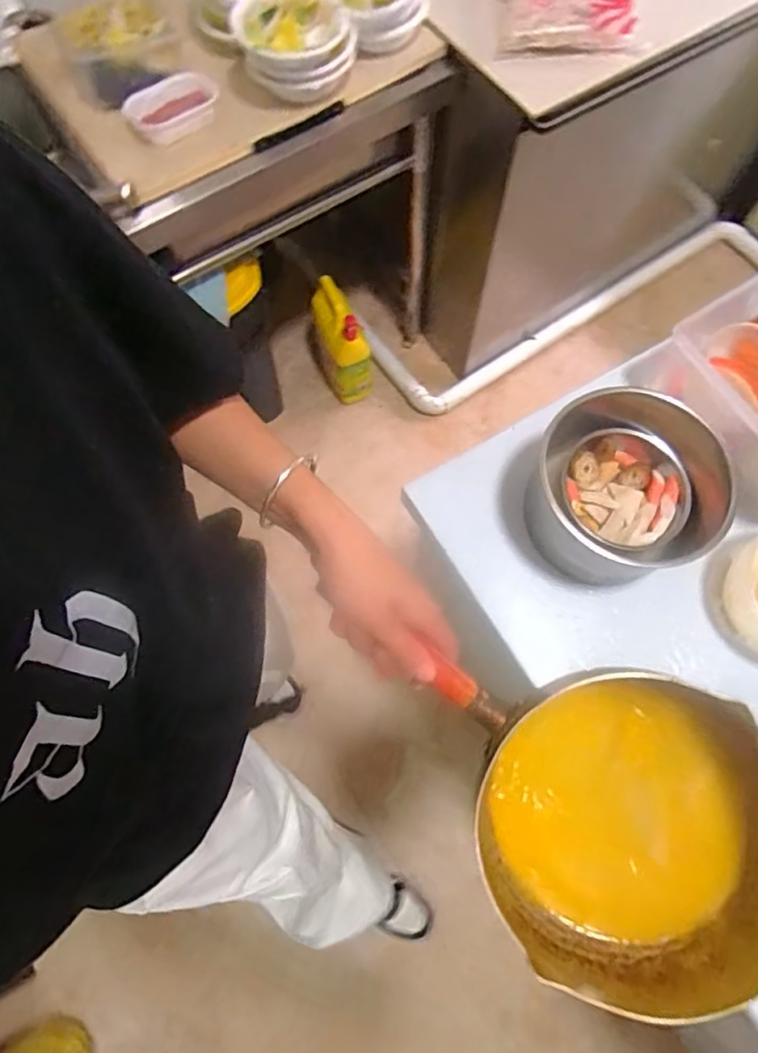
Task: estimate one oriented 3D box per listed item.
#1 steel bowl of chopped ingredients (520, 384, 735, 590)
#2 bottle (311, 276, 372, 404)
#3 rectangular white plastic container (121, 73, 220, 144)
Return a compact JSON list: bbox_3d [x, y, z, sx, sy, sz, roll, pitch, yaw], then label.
[{"bbox_3d":[0.273,-0.033,0.645,0.182,0.127,0.171,0,71,1],"label":"steel bowl of chopped ingredients"},{"bbox_3d":[-0.088,-0.469,1.524,0.102,0.306,0.175,-25,72,-8],"label":"bottle"},{"bbox_3d":[-0.327,-0.666,0.928,0.147,0.032,0.100,-27,73,-8],"label":"rectangular white plastic container"}]

